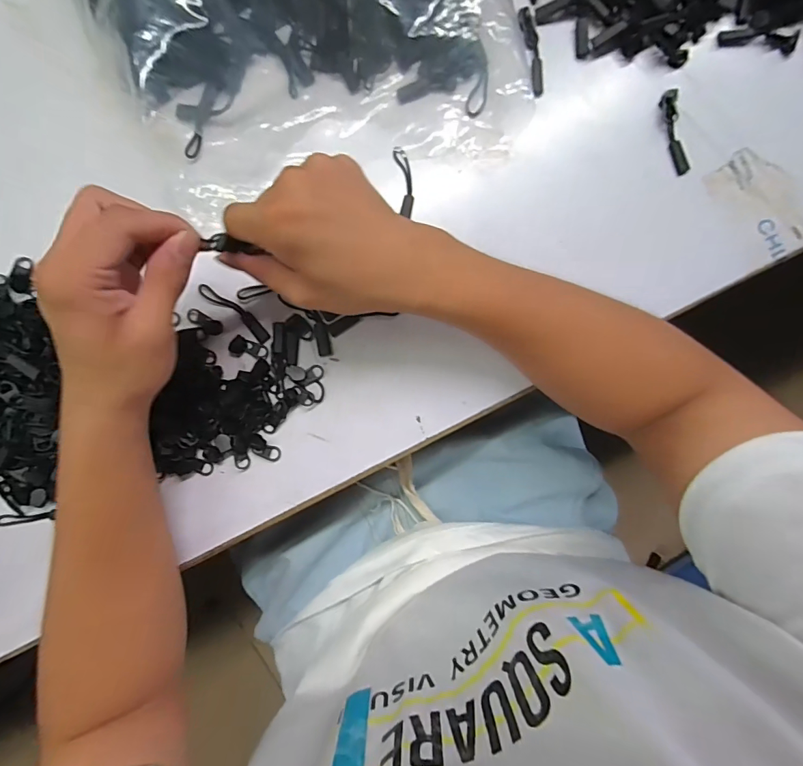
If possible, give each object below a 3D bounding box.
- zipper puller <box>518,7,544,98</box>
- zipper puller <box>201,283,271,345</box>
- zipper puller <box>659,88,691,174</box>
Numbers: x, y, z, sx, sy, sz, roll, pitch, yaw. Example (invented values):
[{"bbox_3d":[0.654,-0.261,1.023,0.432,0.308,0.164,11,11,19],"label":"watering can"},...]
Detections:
[{"bbox_3d":[0.099,-0.247,0.317,0.013,0.004,0.064,-13,93,-2],"label":"zipper puller"},{"bbox_3d":[-0.120,-0.051,0.308,0.061,0.004,0.011,39,90,-4],"label":"zipper puller"},{"bbox_3d":[0.206,-0.189,0.320,0.013,0.005,0.061,-14,93,-2],"label":"zipper puller"}]

